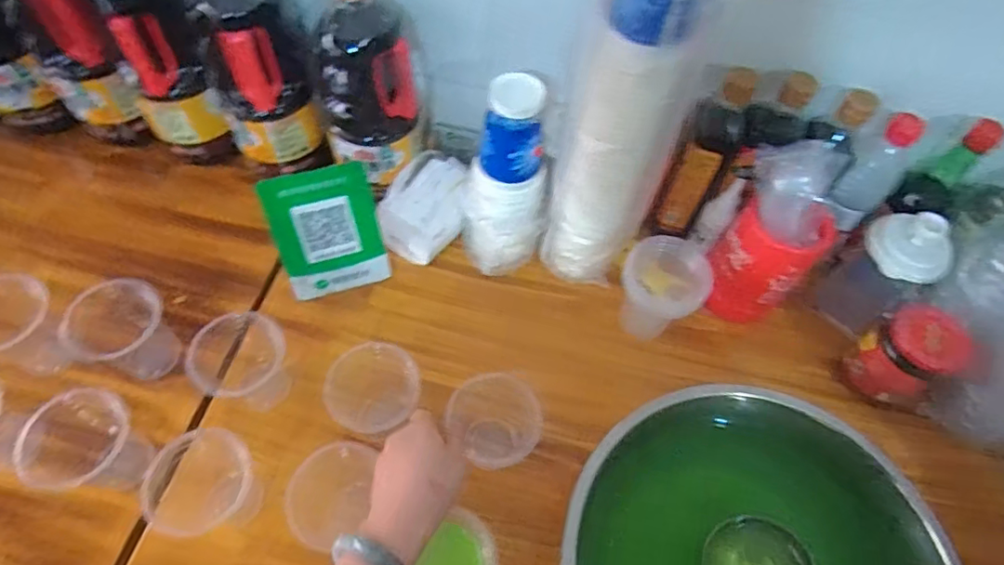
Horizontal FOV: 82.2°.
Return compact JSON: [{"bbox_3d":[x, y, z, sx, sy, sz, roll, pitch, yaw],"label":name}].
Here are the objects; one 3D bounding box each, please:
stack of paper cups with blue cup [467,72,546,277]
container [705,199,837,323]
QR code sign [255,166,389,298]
[{"bbox_3d":[0.004,-0.107,0.629,0.093,0.222,0.087,5,59,-1],"label":"stack of paper cups with blue cup"},{"bbox_3d":[0.291,-0.029,0.643,0.090,0.146,0.088,2,59,-3],"label":"container"},{"bbox_3d":[-0.191,-0.053,0.642,0.112,0.151,0.013,-16,36,-15],"label":"QR code sign"}]

